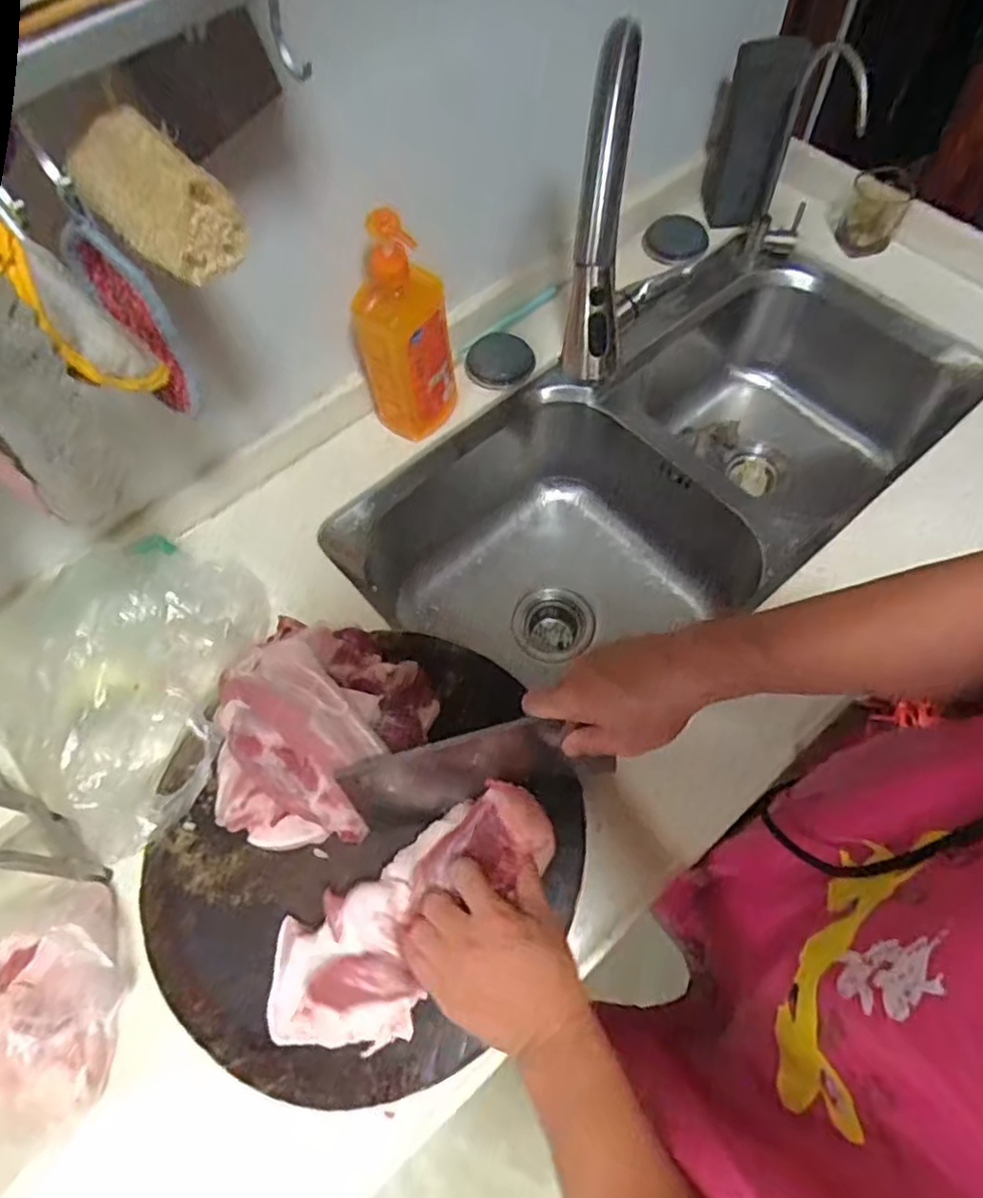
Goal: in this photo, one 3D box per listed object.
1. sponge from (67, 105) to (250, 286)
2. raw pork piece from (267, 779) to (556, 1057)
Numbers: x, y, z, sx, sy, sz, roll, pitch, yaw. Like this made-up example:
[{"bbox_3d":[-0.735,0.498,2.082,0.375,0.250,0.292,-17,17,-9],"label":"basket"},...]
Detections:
[{"bbox_3d":[-0.188,-0.222,0.379,0.088,0.053,0.049,37,72,19],"label":"sponge"},{"bbox_3d":[-0.059,0.232,0.508,0.239,0.060,0.103,-40,68,-13],"label":"raw pork piece"}]

